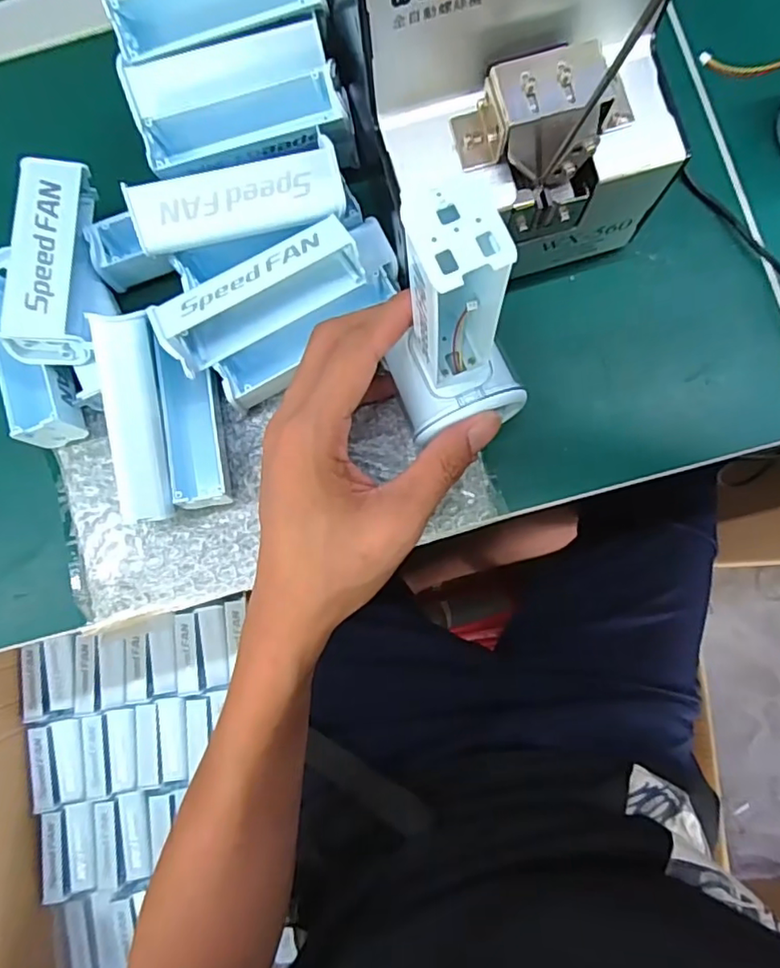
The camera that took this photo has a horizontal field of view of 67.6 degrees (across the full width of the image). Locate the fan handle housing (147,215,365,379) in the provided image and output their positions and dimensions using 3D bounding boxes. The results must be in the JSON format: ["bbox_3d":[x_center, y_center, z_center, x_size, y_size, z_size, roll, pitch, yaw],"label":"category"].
[{"bbox_3d":[-0.062,-0.092,0.281,0.099,0.027,0.030,-29,82,-1],"label":"fan handle housing"}]

